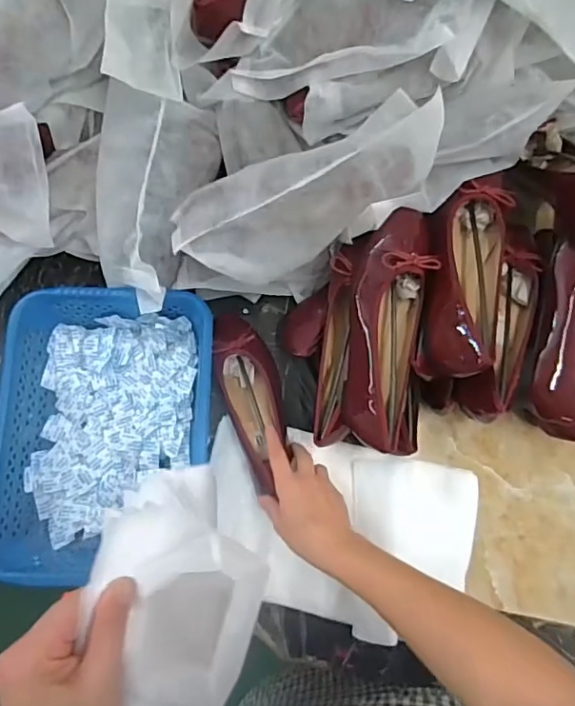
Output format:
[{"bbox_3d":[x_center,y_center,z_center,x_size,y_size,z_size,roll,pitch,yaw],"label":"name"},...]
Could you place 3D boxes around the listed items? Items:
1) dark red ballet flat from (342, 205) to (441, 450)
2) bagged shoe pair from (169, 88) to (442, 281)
[{"bbox_3d":[0.106,-0.027,0.585,0.094,0.065,0.256,7,96,2],"label":"dark red ballet flat"},{"bbox_3d":[0.021,-0.171,0.571,0.293,0.092,0.106,-23,78,16],"label":"bagged shoe pair"}]

